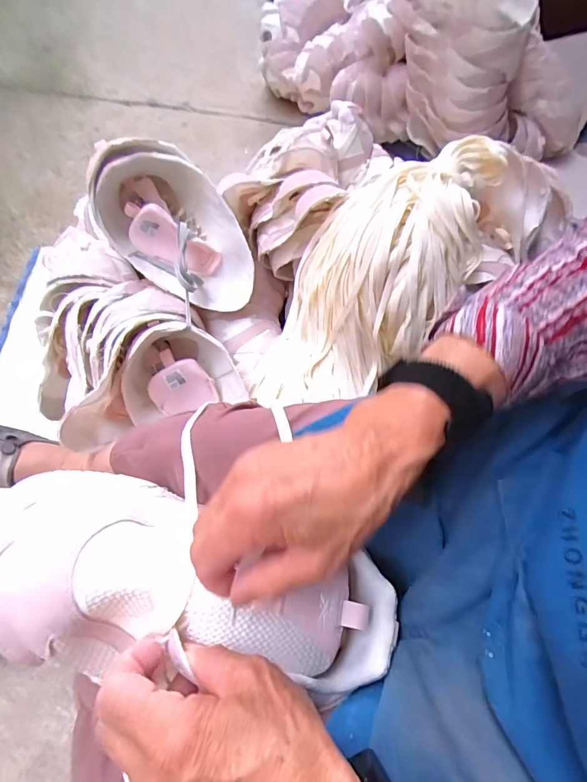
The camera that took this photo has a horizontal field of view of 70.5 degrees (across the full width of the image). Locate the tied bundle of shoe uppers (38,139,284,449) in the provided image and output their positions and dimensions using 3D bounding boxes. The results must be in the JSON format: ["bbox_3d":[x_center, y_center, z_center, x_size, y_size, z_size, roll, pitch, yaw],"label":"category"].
[{"bbox_3d":[-0.162,-0.228,0.584,0.231,0.143,0.142,34,70,15],"label":"tied bundle of shoe uppers"}]

